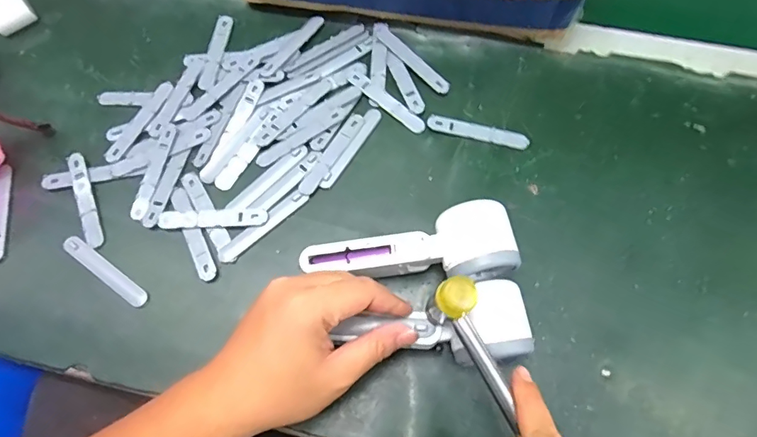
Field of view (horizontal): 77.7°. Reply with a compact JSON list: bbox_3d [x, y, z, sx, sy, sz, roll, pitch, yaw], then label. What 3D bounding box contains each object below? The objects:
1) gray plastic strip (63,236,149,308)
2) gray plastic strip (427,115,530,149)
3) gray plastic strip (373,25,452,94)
[{"bbox_3d":[-0.234,0.046,0.402,0.092,0.007,0.015,34,73,13],"label":"gray plastic strip"},{"bbox_3d":[0.095,-0.083,0.449,0.095,0.006,0.015,14,70,6],"label":"gray plastic strip"},{"bbox_3d":[0.034,-0.162,0.478,0.017,0.005,0.100,-42,74,-14],"label":"gray plastic strip"}]

